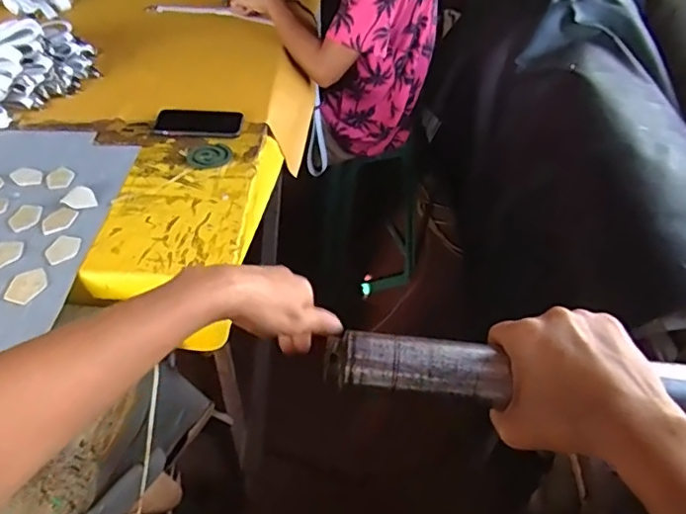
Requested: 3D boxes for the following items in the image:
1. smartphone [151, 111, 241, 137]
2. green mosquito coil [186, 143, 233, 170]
[{"bbox_3d":[-0.253,-0.238,0.976,0.147,0.009,0.081,2,44,-1],"label":"smartphone"},{"bbox_3d":[-0.218,-0.166,0.902,0.072,0.004,0.073,2,44,-2],"label":"green mosquito coil"}]

